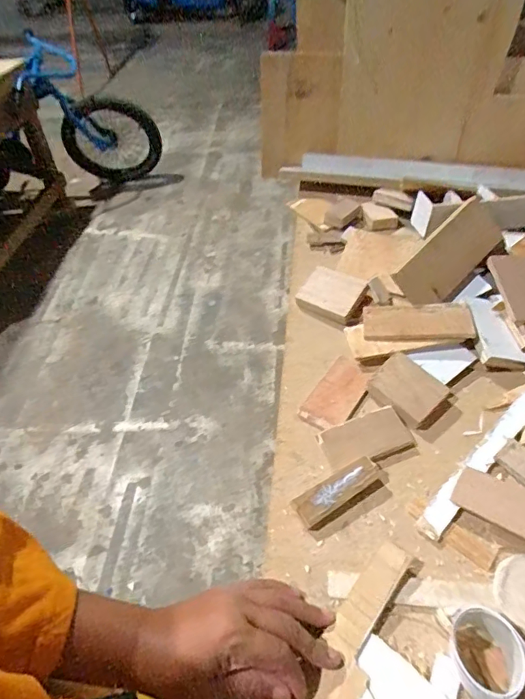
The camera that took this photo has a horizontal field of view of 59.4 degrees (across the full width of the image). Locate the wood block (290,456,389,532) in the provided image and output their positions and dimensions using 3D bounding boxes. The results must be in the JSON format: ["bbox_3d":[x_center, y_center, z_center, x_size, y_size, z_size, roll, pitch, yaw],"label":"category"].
[{"bbox_3d":[0.077,0.139,0.447,0.094,0.023,0.031,-24,49,-17],"label":"wood block"}]

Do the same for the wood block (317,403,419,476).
[{"bbox_3d":[0.108,0.094,0.482,0.092,0.015,0.049,-18,47,-11],"label":"wood block"}]

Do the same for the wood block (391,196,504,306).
[{"bbox_3d":[0.247,-0.125,0.611,0.156,0.076,0.023,-42,17,-3],"label":"wood block"}]

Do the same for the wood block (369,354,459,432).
[{"bbox_3d":[0.164,0.048,0.512,0.066,0.024,0.078,-37,54,-26],"label":"wood block"}]

